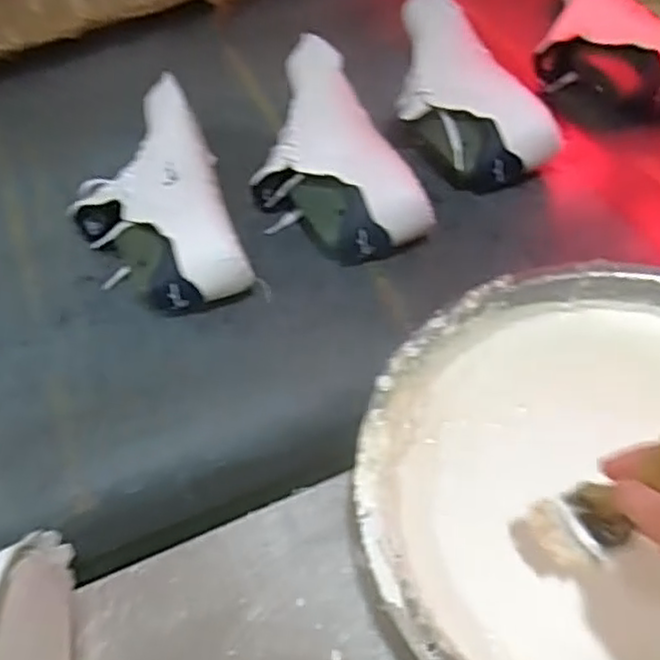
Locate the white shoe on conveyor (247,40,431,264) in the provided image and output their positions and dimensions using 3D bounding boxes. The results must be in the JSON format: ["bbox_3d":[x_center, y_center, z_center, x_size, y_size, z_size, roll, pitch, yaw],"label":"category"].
[{"bbox_3d":[-0.019,-0.184,0.742,0.137,0.094,0.279,-22,55,-10],"label":"white shoe on conveyor"}]

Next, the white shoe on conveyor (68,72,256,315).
[{"bbox_3d":[-0.175,-0.122,0.713,0.145,0.094,0.256,-22,55,-10],"label":"white shoe on conveyor"}]

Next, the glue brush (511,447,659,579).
[{"bbox_3d":[0.140,0.083,0.345,0.019,0.156,0.035,3,54,-19],"label":"glue brush"}]

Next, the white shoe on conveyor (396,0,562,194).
[{"bbox_3d":[0.123,-0.262,0.775,0.116,0.089,0.269,-25,56,-12],"label":"white shoe on conveyor"}]

